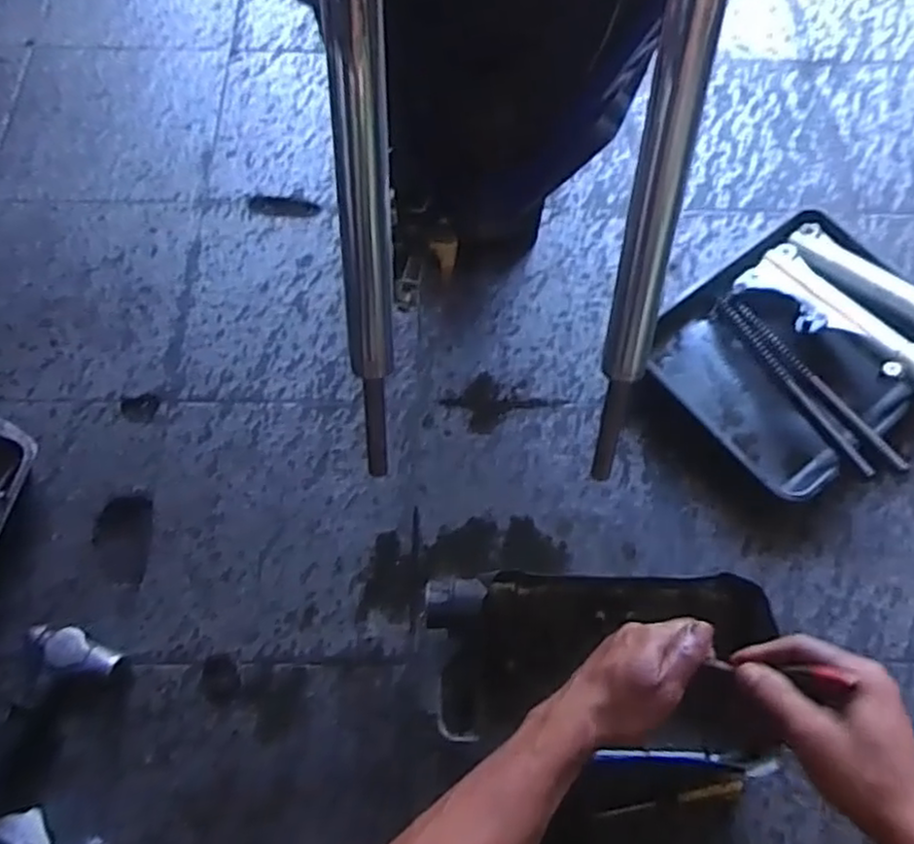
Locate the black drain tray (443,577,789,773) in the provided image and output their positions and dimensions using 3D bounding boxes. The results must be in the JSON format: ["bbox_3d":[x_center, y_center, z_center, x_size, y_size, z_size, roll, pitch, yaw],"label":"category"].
[{"bbox_3d":[0.149,0.238,0.695,0.319,0.088,0.177,1,67,0],"label":"black drain tray"}]

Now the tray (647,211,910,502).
[{"bbox_3d":[0.418,-0.087,0.850,0.325,0.063,0.281,-36,72,-14],"label":"tray"}]

